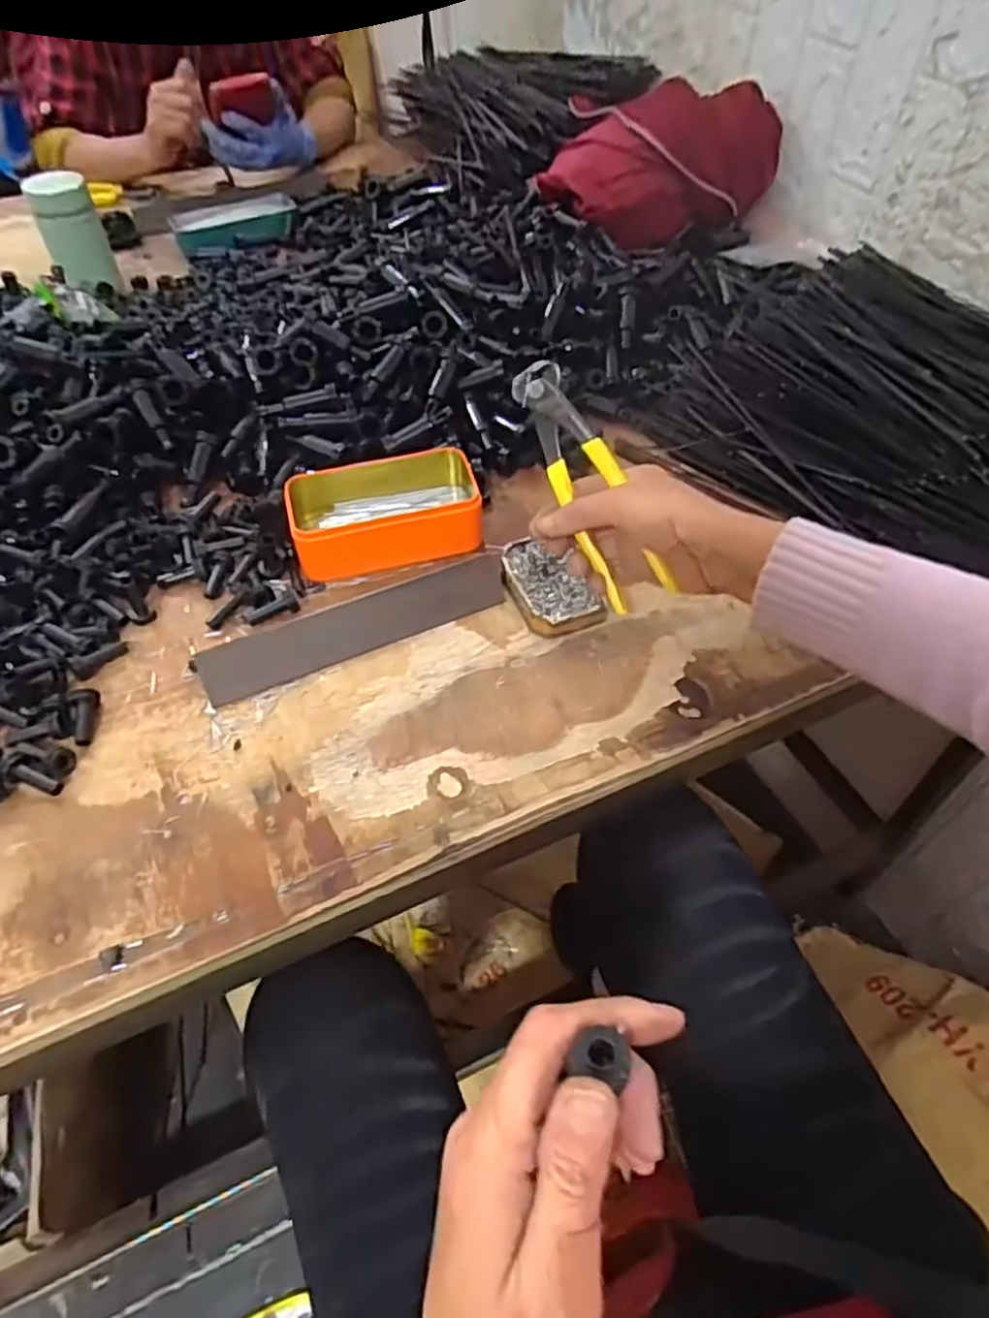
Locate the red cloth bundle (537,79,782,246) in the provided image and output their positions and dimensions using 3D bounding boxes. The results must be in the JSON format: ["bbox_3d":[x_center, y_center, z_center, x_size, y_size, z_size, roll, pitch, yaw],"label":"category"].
[{"bbox_3d":[0.184,-0.549,0.826,0.222,0.103,0.153,-33,58,-24],"label":"red cloth bundle"}]

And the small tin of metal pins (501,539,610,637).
[{"bbox_3d":[0.040,-0.055,0.561,0.052,0.022,0.090,-16,52,-13],"label":"small tin of metal pins"}]

